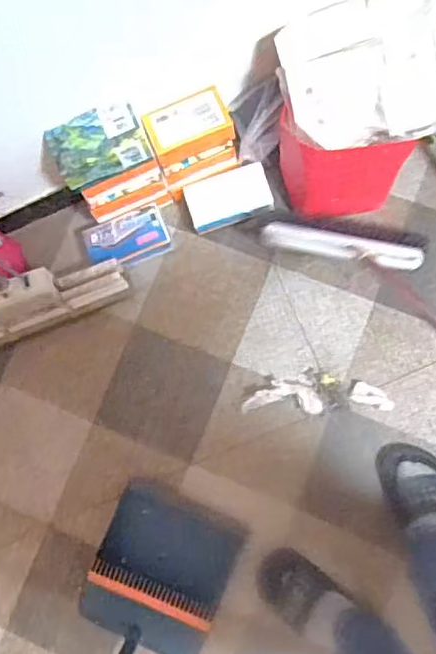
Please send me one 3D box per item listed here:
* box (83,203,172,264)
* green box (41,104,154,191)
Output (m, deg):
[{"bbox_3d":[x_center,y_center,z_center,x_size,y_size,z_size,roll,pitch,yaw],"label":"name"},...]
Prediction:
[{"bbox_3d":[-0.174,-0.170,1.207,0.156,0.027,0.092,-24,111,-2],"label":"box"},{"bbox_3d":[-0.196,-0.304,1.044,0.154,0.080,0.105,-24,80,3],"label":"green box"}]

